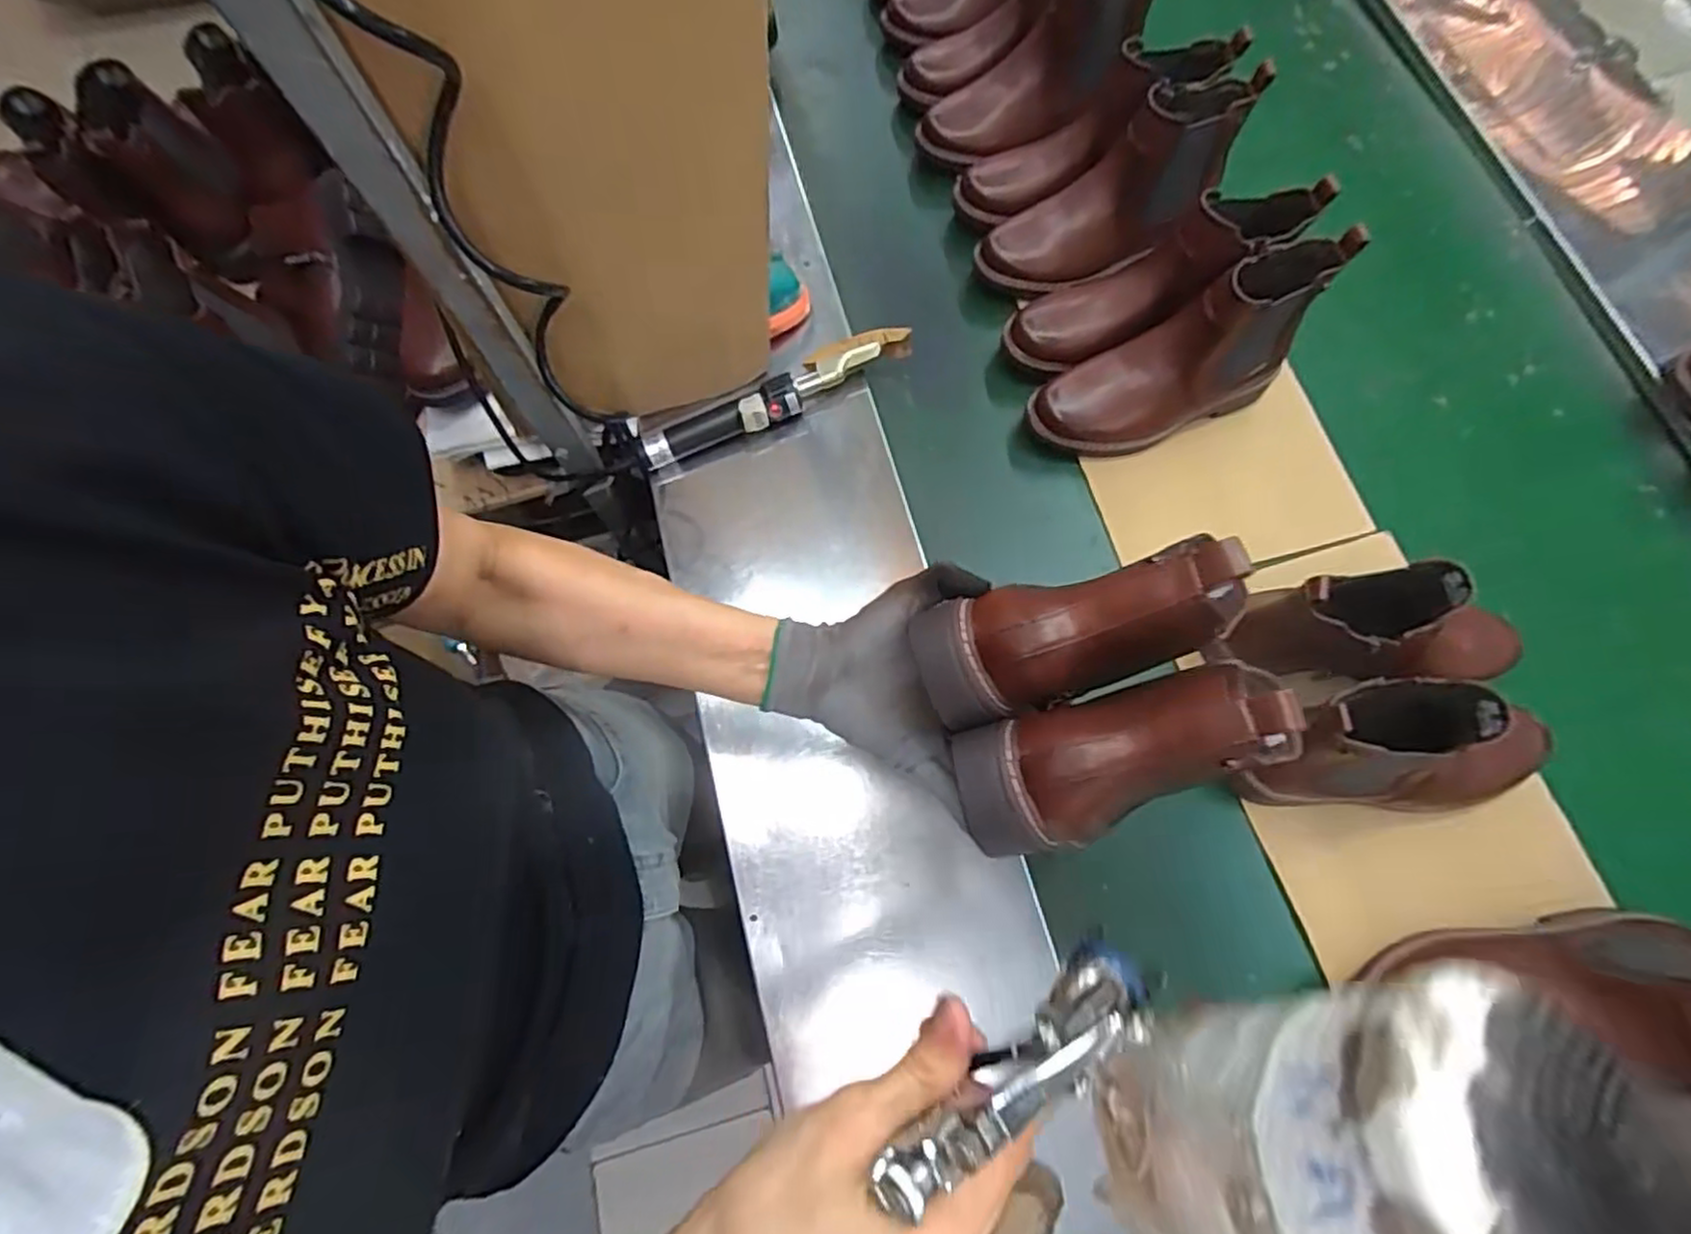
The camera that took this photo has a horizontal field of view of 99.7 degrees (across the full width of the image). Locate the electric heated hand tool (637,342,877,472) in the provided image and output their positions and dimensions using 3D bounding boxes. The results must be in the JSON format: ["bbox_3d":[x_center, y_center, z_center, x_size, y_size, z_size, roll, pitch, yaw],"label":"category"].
[{"bbox_3d":[-0.077,-0.199,0.678,0.244,0.036,0.033,-24,75,-6],"label":"electric heated hand tool"}]

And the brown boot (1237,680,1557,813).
[{"bbox_3d":[0.449,0.096,0.538,0.246,0.133,0.085,-4,73,-1],"label":"brown boot"}]

